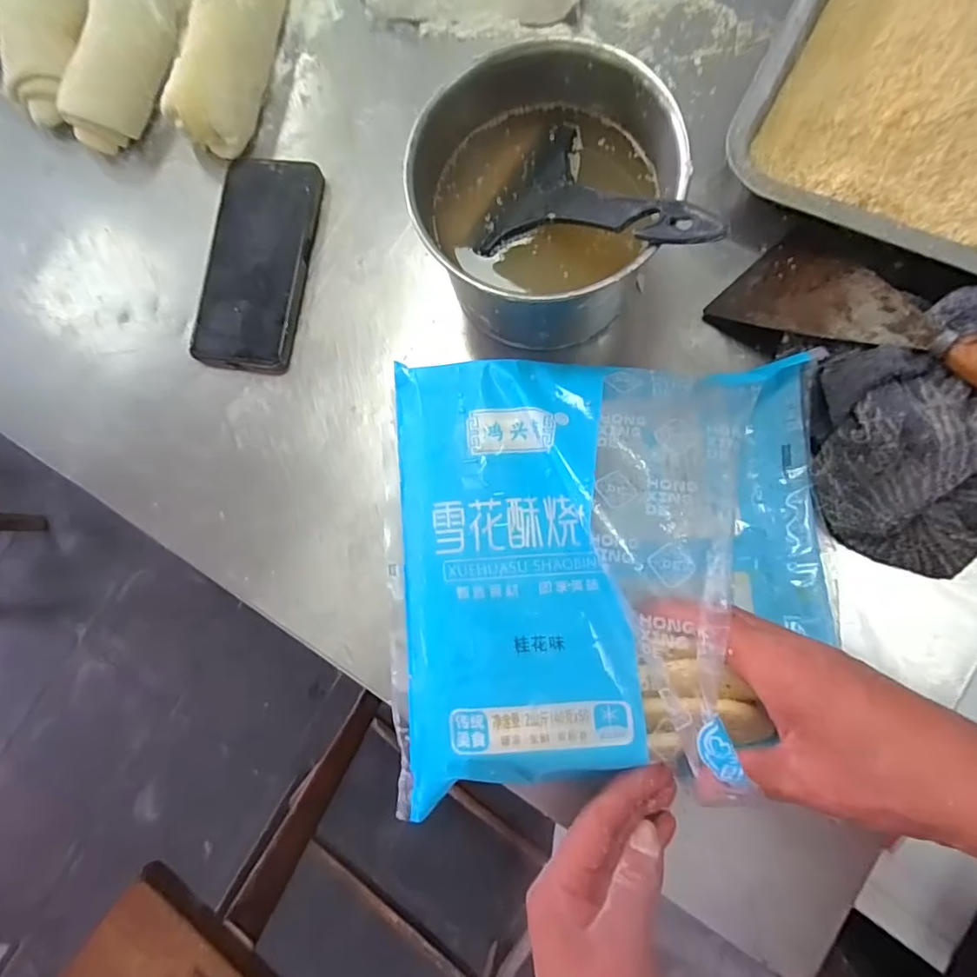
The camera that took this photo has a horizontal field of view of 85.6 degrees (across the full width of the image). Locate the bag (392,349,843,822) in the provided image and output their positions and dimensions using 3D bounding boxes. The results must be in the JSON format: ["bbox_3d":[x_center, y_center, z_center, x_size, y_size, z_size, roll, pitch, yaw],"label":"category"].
[{"bbox_3d":[0.071,0.052,0.322,0.266,0.084,0.260,0,83,7],"label":"bag"}]

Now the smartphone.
[{"bbox_3d":[-0.182,-0.175,0.414,0.079,0.014,0.167,7,84,6],"label":"smartphone"}]

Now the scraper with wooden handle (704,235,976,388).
[{"bbox_3d":[0.247,-0.092,0.319,0.083,0.019,0.218,-43,51,1],"label":"scraper with wooden handle"}]

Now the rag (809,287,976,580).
[{"bbox_3d":[0.294,-0.036,0.312,0.183,0.054,0.157,-23,81,4],"label":"rag"}]

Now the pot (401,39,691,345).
[{"bbox_3d":[0.036,-0.176,0.348,0.148,0.113,0.150,-1,83,7],"label":"pot"}]

